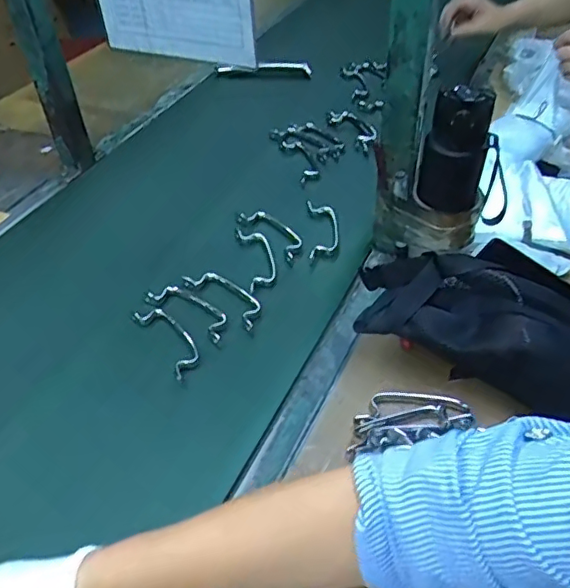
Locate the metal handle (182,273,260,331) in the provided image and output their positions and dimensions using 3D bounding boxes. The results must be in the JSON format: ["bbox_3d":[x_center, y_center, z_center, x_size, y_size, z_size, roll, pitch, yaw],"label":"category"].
[{"bbox_3d":[-0.073,-0.001,0.710,0.118,0.008,0.045,32,55,32],"label":"metal handle"}]

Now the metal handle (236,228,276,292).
[{"bbox_3d":[-0.037,-0.052,0.760,0.040,0.008,0.119,-12,44,-6],"label":"metal handle"}]

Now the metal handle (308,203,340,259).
[{"bbox_3d":[0.055,-0.089,0.809,0.042,0.026,0.115,-3,44,3],"label":"metal handle"}]

